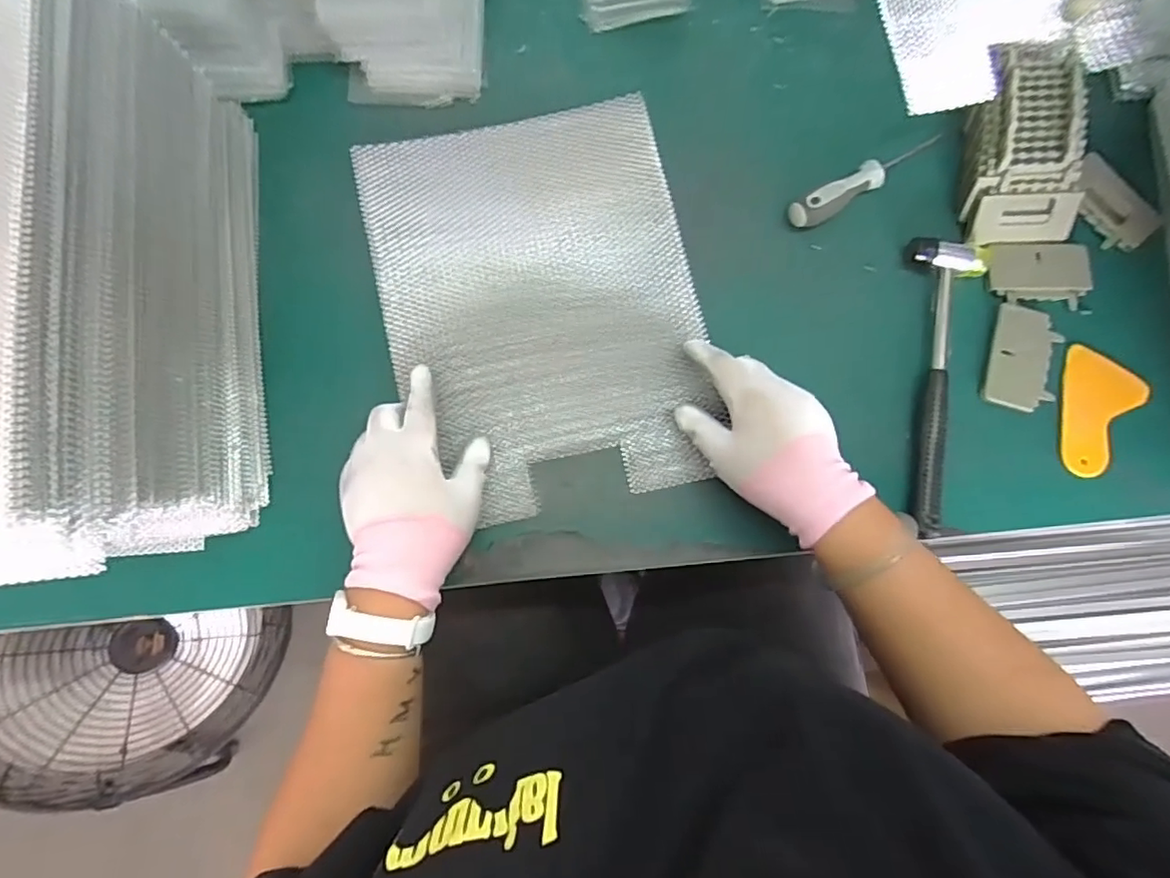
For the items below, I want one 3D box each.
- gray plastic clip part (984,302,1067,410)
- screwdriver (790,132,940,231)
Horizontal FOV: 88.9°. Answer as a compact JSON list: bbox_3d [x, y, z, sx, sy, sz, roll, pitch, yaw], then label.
[{"bbox_3d":[0.367,-0.064,0.492,0.061,0.011,0.090,16,81,1],"label":"gray plastic clip part"},{"bbox_3d":[0.241,-0.222,0.504,0.149,0.023,0.024,-31,83,-6],"label":"screwdriver"}]

